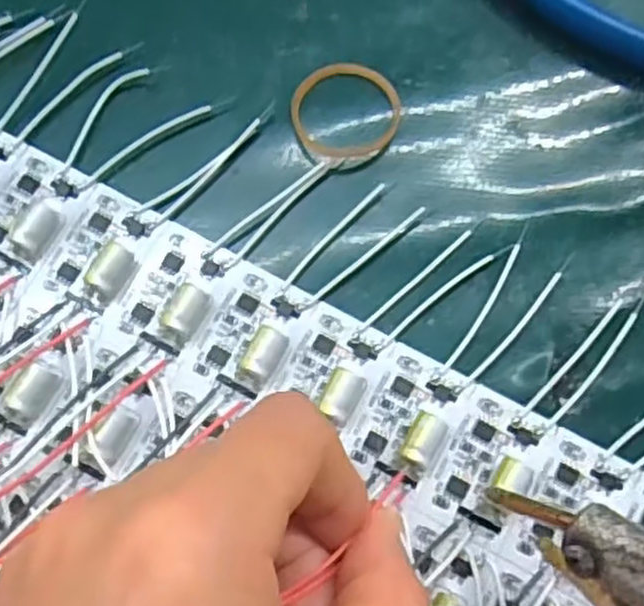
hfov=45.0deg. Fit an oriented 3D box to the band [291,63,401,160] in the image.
[{"bbox_3d":[0.007,-0.054,0.216,0.030,0.005,0.025,-3,75,-1],"label":"band"}]

